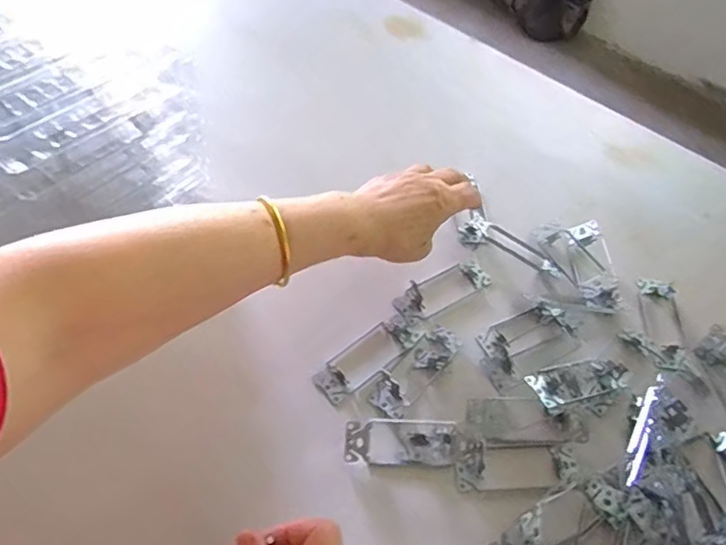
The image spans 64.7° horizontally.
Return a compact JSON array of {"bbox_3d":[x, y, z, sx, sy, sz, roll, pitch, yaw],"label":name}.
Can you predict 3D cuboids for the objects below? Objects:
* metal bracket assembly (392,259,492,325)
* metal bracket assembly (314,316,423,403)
[{"bbox_3d":[0.080,0.014,0.573,0.107,0.014,0.038,-26,61,-24],"label":"metal bracket assembly"},{"bbox_3d":[0.005,0.075,0.521,0.108,0.012,0.038,-35,65,-28],"label":"metal bracket assembly"}]

